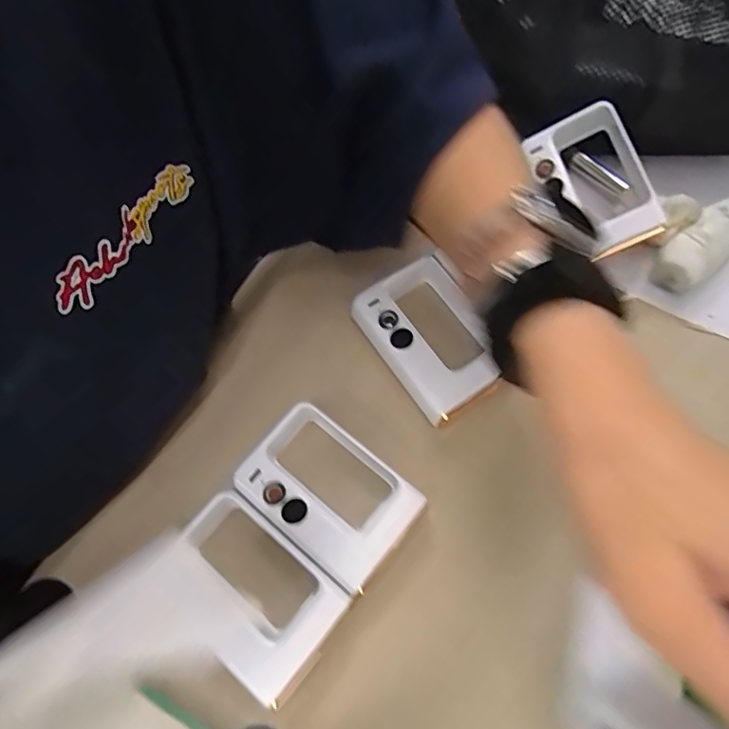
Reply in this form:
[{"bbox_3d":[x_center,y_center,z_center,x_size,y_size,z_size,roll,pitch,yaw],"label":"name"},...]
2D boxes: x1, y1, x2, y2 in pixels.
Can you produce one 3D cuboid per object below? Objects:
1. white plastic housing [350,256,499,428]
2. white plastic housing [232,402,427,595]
[{"bbox_3d":[0.045,-0.017,0.341,0.068,0.032,0.101,-33,72,-9],"label":"white plastic housing"},{"bbox_3d":[-0.020,0.074,0.309,0.094,0.033,0.067,37,76,14],"label":"white plastic housing"}]

